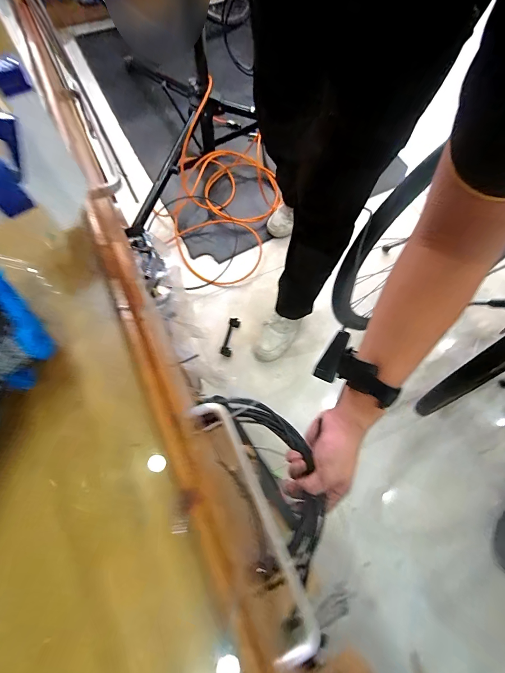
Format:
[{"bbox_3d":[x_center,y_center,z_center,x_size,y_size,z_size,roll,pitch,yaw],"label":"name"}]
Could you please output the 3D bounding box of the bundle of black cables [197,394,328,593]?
[{"bbox_3d":[0.027,0.176,0.416,0.095,0.052,0.241,-20,77,-10],"label":"bundle of black cables"}]

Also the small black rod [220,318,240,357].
[{"bbox_3d":[-0.070,0.001,1.028,0.033,0.011,0.135,13,68,3],"label":"small black rod"}]

